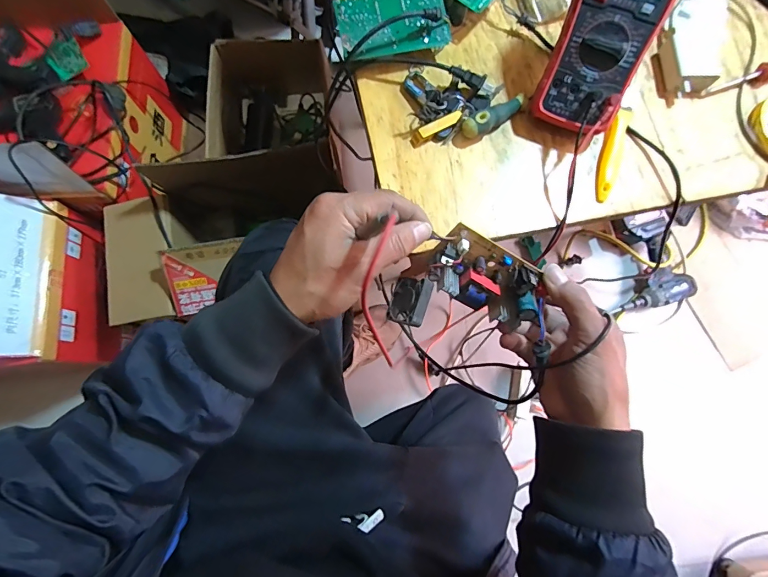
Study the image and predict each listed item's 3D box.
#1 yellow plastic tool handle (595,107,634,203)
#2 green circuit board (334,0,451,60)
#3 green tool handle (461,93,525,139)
[{"bbox_3d":[0.258,-0.152,0.443,0.022,0.018,0.112,17,78,2],"label":"yellow plastic tool handle"},{"bbox_3d":[0.011,-0.301,0.445,0.122,0.013,0.067,-10,91,-6],"label":"green circuit board"},{"bbox_3d":[0.125,-0.195,0.443,0.080,0.024,0.021,-34,81,-8],"label":"green tool handle"}]

